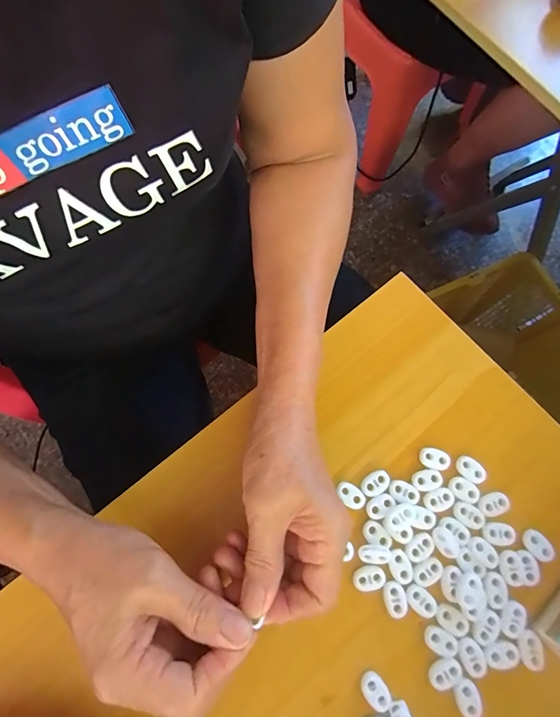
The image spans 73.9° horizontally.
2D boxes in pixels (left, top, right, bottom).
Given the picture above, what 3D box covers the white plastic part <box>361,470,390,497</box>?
[{"bbox_3d":[0.072,0.094,0.281,0.022,0.004,0.016,-31,76,-6],"label":"white plastic part"}]

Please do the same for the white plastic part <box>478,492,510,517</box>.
[{"bbox_3d":[0.157,0.107,0.273,0.022,0.004,0.016,-19,75,-3],"label":"white plastic part"}]

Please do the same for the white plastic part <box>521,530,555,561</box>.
[{"bbox_3d":[0.184,0.134,0.266,0.021,0.005,0.014,44,80,12],"label":"white plastic part"}]

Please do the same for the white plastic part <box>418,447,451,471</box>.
[{"bbox_3d":[0.118,0.077,0.285,0.022,0.004,0.016,12,75,5],"label":"white plastic part"}]

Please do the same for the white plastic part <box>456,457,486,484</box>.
[{"bbox_3d":[0.144,0.084,0.282,0.022,0.004,0.015,40,80,12],"label":"white plastic part"}]

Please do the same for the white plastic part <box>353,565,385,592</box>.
[{"bbox_3d":[0.063,0.156,0.263,0.022,0.004,0.016,-14,75,-2],"label":"white plastic part"}]

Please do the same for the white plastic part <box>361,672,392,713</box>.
[{"bbox_3d":[0.063,0.221,0.246,0.015,0.004,0.021,-30,76,-6],"label":"white plastic part"}]

